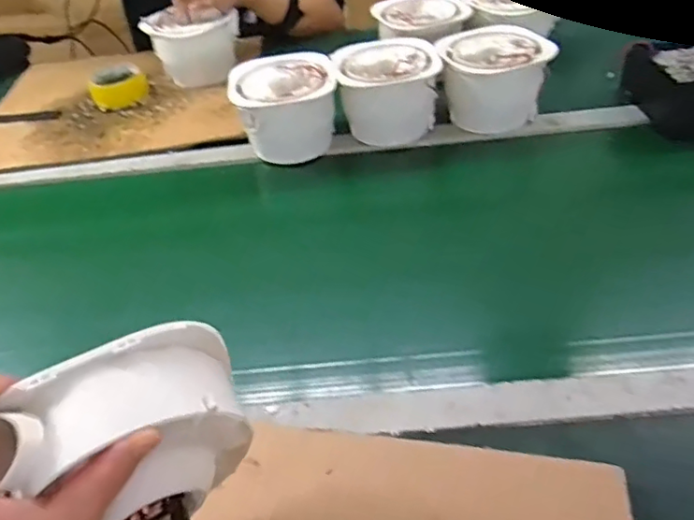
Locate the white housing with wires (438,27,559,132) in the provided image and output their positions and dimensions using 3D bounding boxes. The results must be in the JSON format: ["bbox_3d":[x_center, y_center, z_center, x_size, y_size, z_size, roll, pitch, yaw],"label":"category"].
[{"bbox_3d":[0.199,-0.247,0.787,0.144,0.108,0.117,-2,43,6],"label":"white housing with wires"}]

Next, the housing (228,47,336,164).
[{"bbox_3d":[-0.082,-0.206,0.775,0.139,0.103,0.113,-12,43,-5],"label":"housing"}]

